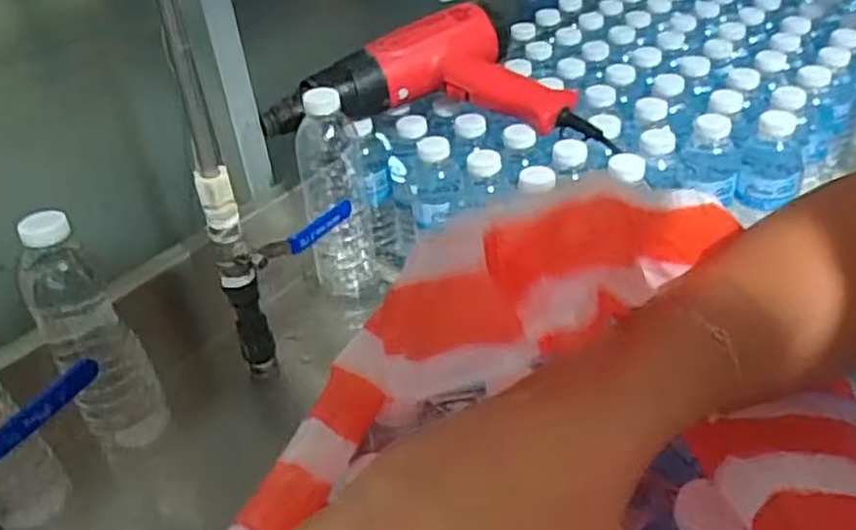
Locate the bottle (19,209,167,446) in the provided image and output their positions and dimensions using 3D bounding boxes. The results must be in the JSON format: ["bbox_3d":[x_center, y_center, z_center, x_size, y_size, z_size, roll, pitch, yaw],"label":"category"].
[{"bbox_3d":[-0.255,0.051,0.568,0.060,0.194,0.060,-24,39,-22],"label":"bottle"}]

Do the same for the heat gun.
[{"bbox_3d":[0.011,-0.190,0.749,0.317,0.081,0.151,1,37,10],"label":"heat gun"}]

